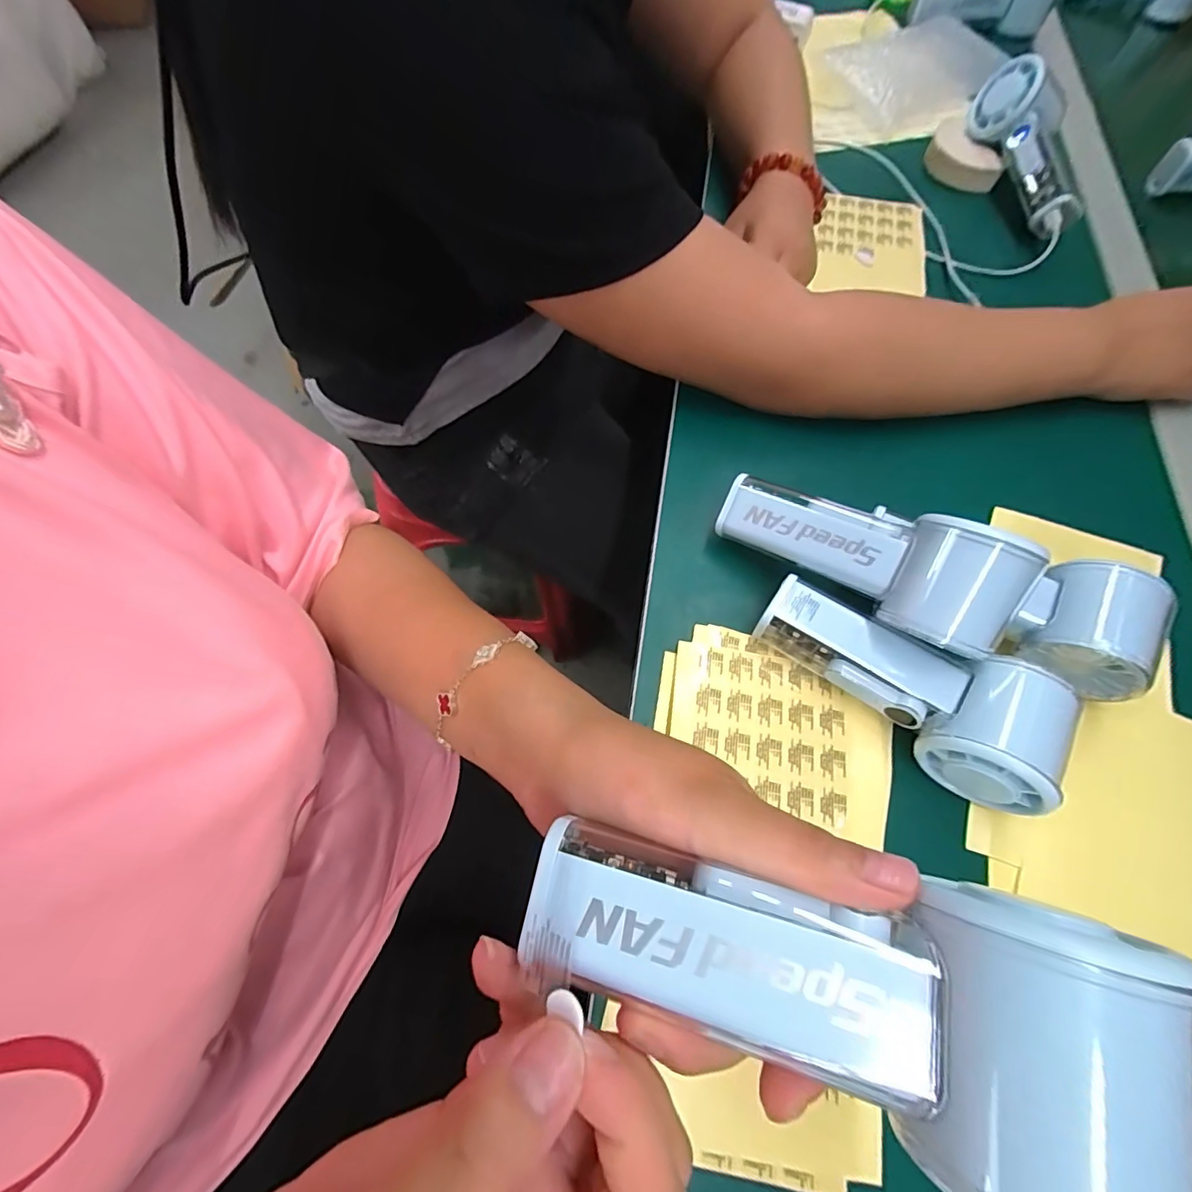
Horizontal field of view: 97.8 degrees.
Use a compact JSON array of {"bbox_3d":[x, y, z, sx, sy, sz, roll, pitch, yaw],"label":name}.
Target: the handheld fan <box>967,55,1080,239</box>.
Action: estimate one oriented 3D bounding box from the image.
[{"bbox_3d":[0.381,-0.389,0.452,0.061,0.050,0.170,-6,81,-2],"label":"handheld fan"}]

